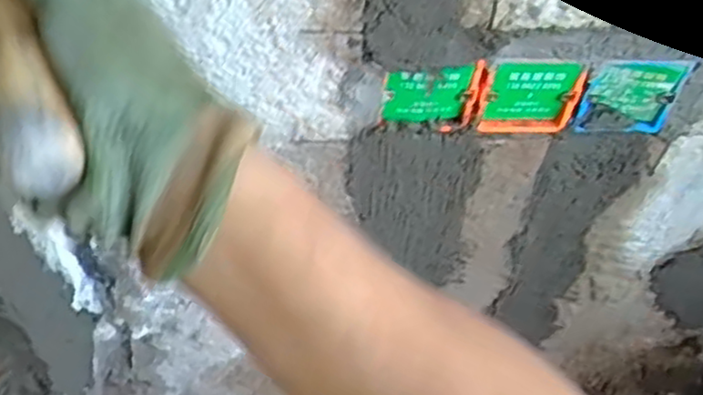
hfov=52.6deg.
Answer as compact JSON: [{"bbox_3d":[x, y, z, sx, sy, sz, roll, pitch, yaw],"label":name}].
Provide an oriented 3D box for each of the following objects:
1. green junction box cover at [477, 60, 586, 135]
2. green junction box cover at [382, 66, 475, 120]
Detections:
[{"bbox_3d":[0.151,-0.084,0.600,0.083,0.075,0.008,-1,50,-5],"label":"green junction box cover"},{"bbox_3d":[0.062,-0.086,0.588,0.069,0.058,0.004,-1,50,-6],"label":"green junction box cover"}]

